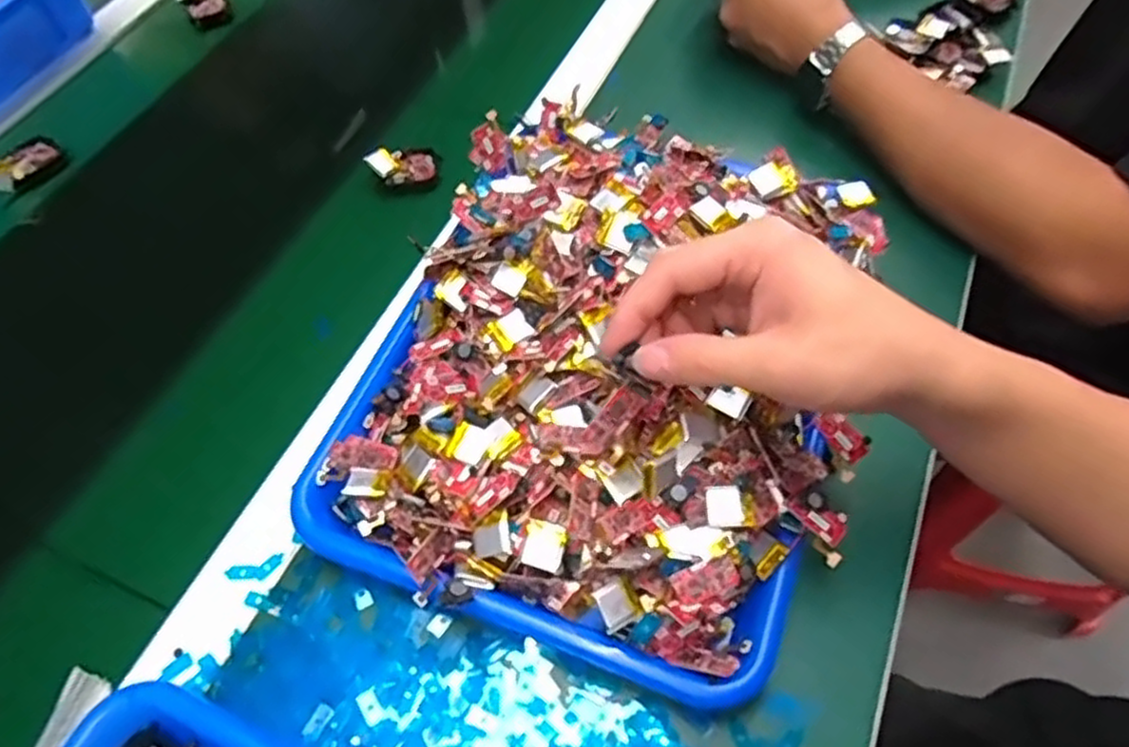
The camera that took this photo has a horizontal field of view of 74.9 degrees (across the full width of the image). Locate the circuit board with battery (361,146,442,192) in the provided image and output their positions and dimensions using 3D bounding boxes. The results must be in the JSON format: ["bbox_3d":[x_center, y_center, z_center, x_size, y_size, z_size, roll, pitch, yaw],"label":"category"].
[{"bbox_3d":[-0.119,-0.155,0.548,0.051,0.020,0.033,-4,58,0],"label":"circuit board with battery"}]

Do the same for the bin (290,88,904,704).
[{"bbox_3d":[0.031,-0.023,0.413,0.263,0.088,0.336,15,60,12],"label":"bin"}]

